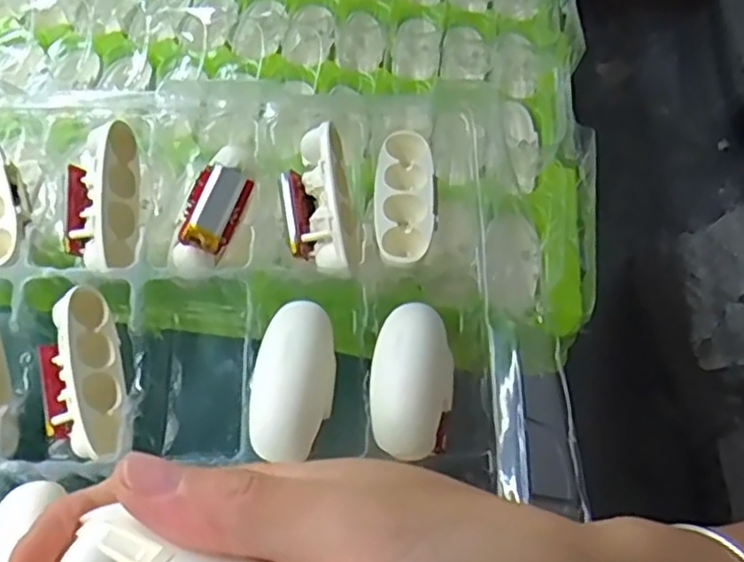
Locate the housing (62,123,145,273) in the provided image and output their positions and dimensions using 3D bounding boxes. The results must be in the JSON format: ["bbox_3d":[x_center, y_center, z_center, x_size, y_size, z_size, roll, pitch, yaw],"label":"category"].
[{"bbox_3d":[-0.110,-0.033,0.280,0.031,0.019,0.060,-9,79,-5],"label":"housing"}]

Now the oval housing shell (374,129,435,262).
[{"bbox_3d":[0.013,-0.033,0.283,0.023,0.017,0.063,5,53,-1],"label":"oval housing shell"}]

